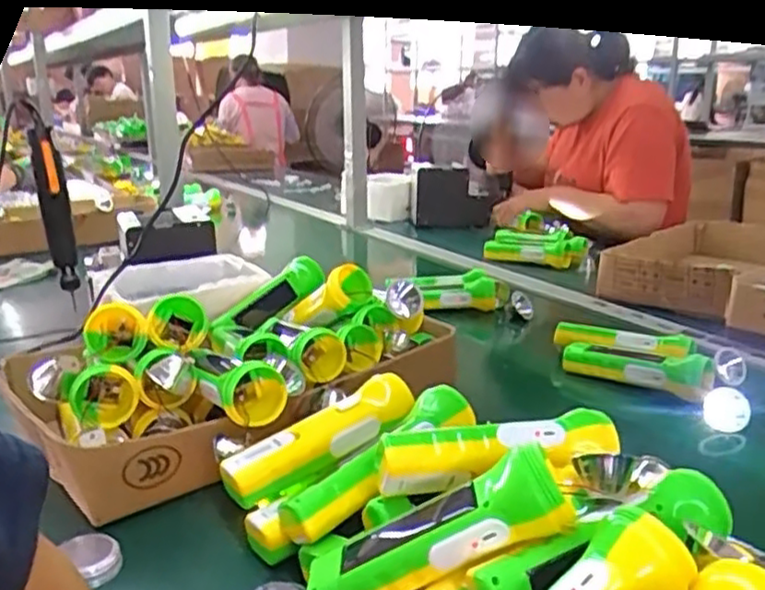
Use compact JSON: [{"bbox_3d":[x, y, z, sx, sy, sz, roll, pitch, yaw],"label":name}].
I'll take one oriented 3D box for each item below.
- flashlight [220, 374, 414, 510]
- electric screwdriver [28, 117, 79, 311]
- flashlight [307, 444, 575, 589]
[{"bbox_3d":[-0.046,0.115,0.579,0.170,0.041,0.050,-26,26,-23],"label":"flashlight"},{"bbox_3d":[-0.446,-0.111,0.978,0.043,0.230,0.040,-7,17,-25],"label":"electric screwdriver"},{"bbox_3d":[0.031,0.142,0.432,0.159,0.043,0.056,-29,11,12],"label":"flashlight"}]

